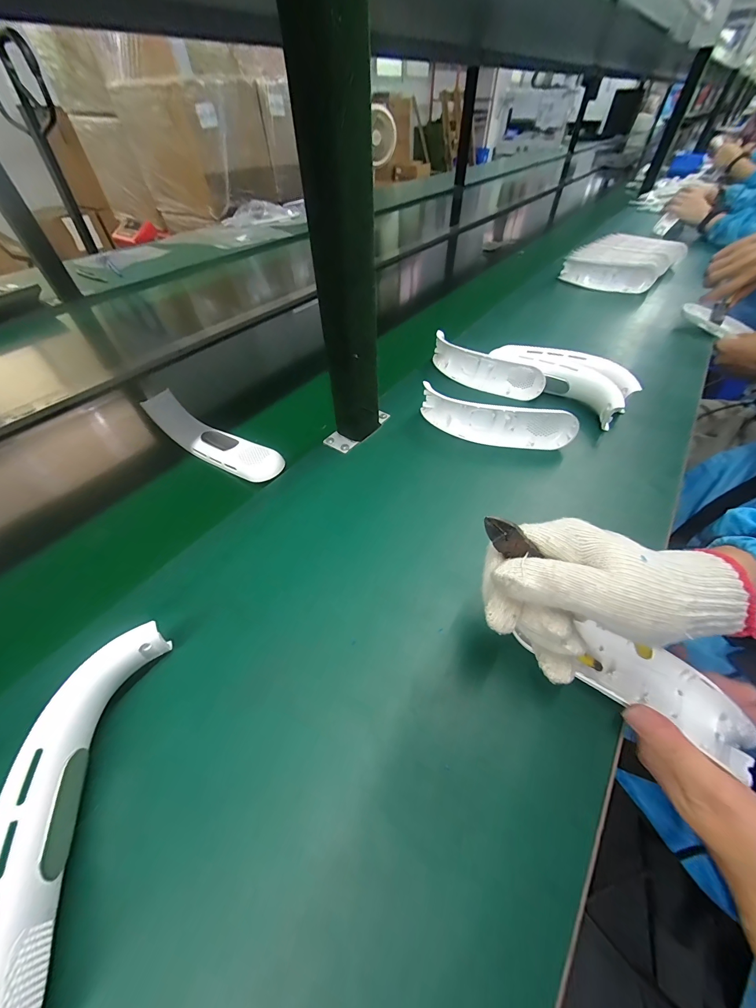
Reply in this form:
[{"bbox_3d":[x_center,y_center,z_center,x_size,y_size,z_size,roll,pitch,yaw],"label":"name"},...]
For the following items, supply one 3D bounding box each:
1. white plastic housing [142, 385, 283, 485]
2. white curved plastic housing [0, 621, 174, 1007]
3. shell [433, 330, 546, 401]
[{"bbox_3d":[-0.209,-0.090,0.425,0.195,0.045,0.047,24,55,20],"label":"white plastic housing"},{"bbox_3d":[-0.183,0.178,0.202,0.046,0.061,0.198,-2,50,-1],"label":"white curved plastic housing"},{"bbox_3d":[0.164,-0.209,0.524,0.188,0.059,0.033,33,57,24],"label":"shell"}]

